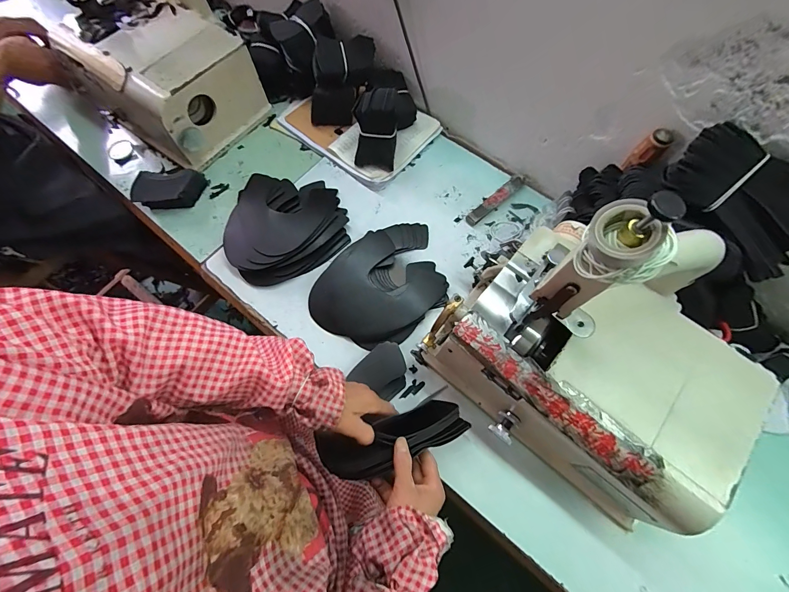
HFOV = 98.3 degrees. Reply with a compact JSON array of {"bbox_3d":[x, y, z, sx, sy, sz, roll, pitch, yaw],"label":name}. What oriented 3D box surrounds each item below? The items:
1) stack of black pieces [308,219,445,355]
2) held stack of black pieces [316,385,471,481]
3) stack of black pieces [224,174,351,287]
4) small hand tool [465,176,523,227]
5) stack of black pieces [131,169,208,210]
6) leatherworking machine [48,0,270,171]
[{"bbox_3d":[-0.020,-0.021,0.610,0.254,0.028,0.191,-38,74,-12],"label":"stack of black pieces"},{"bbox_3d":[0.002,0.184,0.449,0.199,0.056,0.069,-16,69,-11],"label":"held stack of black pieces"},{"bbox_3d":[-0.213,-0.148,0.654,0.224,0.039,0.233,-23,71,-7],"label":"stack of black pieces"},{"bbox_3d":[0.197,-0.187,0.670,0.139,0.018,0.022,-39,74,-12],"label":"small hand tool"},{"bbox_3d":[-0.445,-0.210,0.680,0.126,0.040,0.073,-5,70,-1],"label":"stack of black pieces"},{"bbox_3d":[-0.465,-0.493,0.651,0.312,0.315,0.284,34,74,13],"label":"leatherworking machine"}]

